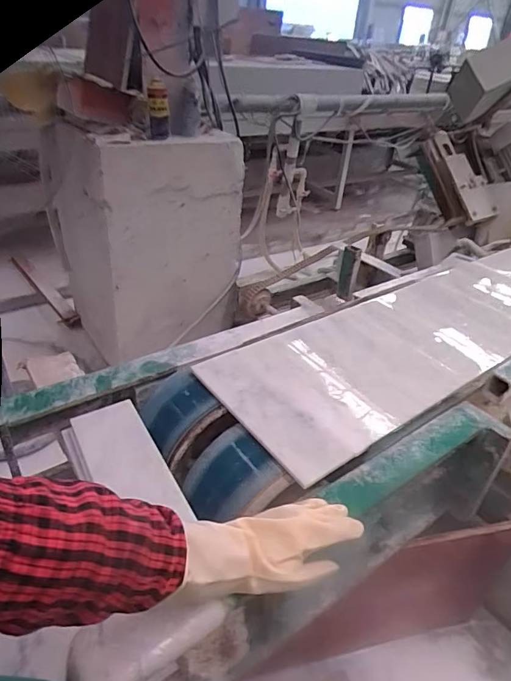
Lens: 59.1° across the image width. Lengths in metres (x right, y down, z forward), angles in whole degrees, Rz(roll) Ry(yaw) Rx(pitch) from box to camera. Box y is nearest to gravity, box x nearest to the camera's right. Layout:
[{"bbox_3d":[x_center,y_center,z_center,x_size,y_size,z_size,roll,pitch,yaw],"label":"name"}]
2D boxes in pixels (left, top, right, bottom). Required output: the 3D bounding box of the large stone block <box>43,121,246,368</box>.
[{"bbox_3d":[-0.432,-0.429,1.832,0.621,0.761,0.513,-16,40,-27],"label":"large stone block"}]

